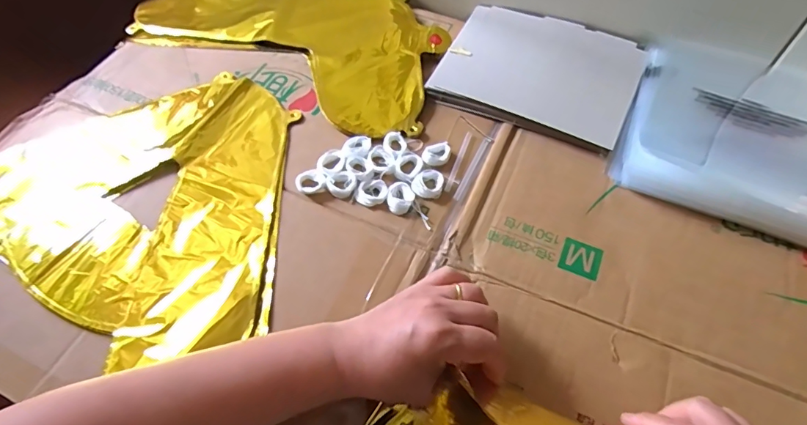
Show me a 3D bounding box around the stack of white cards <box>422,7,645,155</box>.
[{"bbox_3d":[0.151,-0.162,0.528,0.205,0.010,0.165,20,61,14],"label":"stack of white cards"}]

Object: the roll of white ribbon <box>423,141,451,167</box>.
[{"bbox_3d":[0.033,-0.058,0.471,0.026,0.007,0.030,9,59,8],"label":"roll of white ribbon"}]

